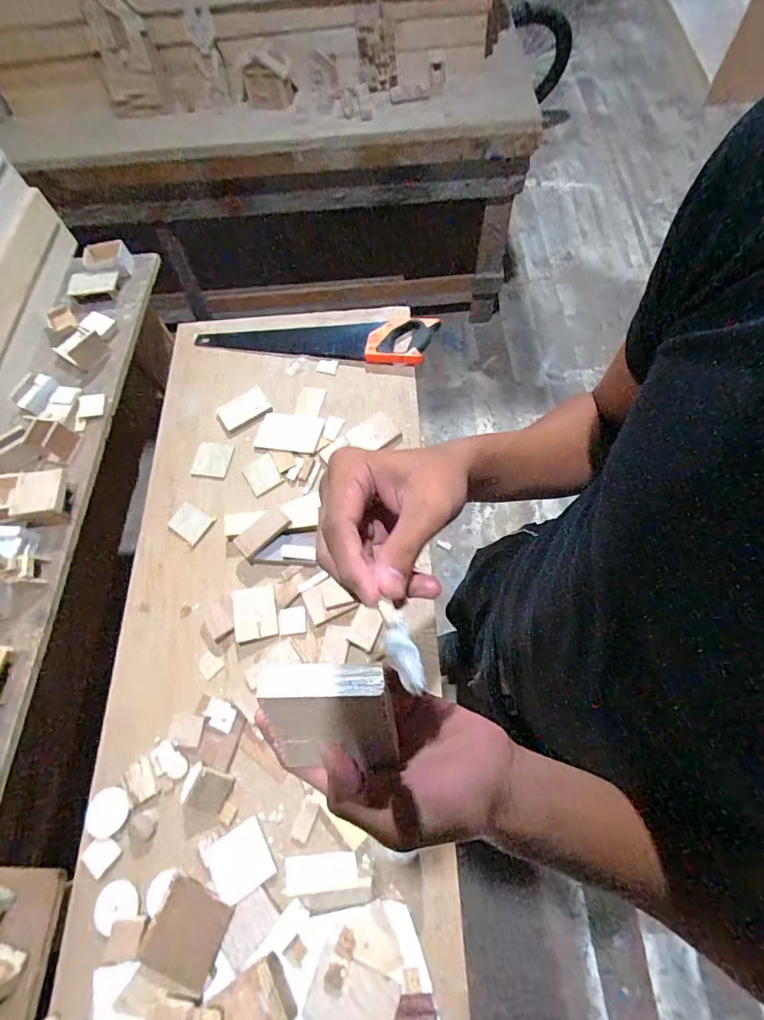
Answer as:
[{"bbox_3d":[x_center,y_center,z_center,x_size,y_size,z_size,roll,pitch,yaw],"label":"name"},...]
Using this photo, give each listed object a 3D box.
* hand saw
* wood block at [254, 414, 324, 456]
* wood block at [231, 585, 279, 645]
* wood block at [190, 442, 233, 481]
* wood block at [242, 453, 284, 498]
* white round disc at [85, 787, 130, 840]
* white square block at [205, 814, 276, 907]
[{"bbox_3d":[-0.145,-0.370,0.957,0.506,0.030,0.105,3,68,6],"label":"hand saw"},{"bbox_3d":[-0.176,-0.147,0.855,0.121,0.011,0.085,2,68,5],"label":"wood block"},{"bbox_3d":[-0.207,0.168,0.735,0.064,0.021,0.089,-10,66,-3],"label":"wood block"},{"bbox_3d":[-0.328,-0.095,0.872,0.067,0.014,0.071,8,69,8],"label":"wood block"},{"bbox_3d":[-0.227,-0.068,0.853,0.061,0.011,0.074,-31,69,-8],"label":"wood block"},{"bbox_3d":[-0.393,0.432,0.645,0.061,0.004,0.059,-2,68,4],"label":"white round disc"},{"bbox_3d":[-0.190,0.472,0.608,0.072,0.014,0.075,-33,69,-9],"label":"white square block"}]

